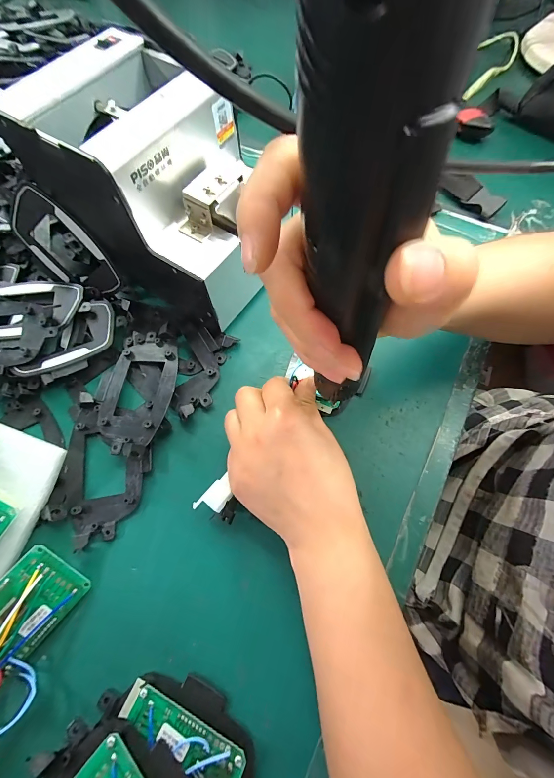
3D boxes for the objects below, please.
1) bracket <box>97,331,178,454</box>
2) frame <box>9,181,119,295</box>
[{"bbox_3d":[-0.121,-0.002,0.279,0.060,0.015,0.110,3,68,3],"label":"bracket"},{"bbox_3d":[-0.198,-0.134,0.300,0.056,0.098,0.016,-29,33,22],"label":"frame"}]

